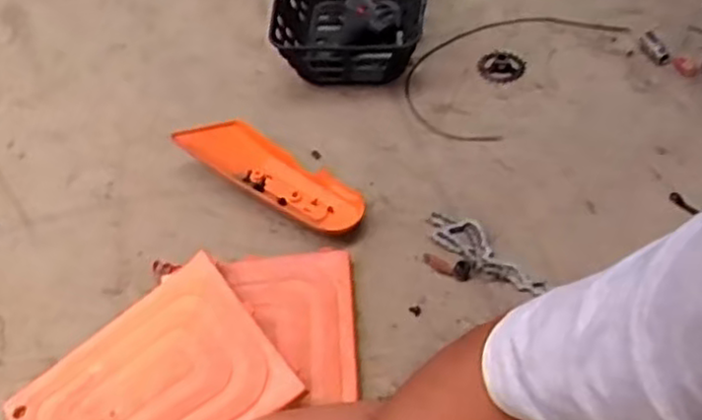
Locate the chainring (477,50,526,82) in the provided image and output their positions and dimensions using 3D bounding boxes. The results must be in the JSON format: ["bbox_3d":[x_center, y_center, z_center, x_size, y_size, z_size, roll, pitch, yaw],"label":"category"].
[{"bbox_3d":[0.286,-0.270,1.390,0.085,0.010,0.082,-6,50,-3],"label":"chainring"}]

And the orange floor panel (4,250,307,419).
[{"bbox_3d":[-0.263,0.230,0.936,0.324,0.020,0.265,-36,54,-11],"label":"orange floor panel"}]

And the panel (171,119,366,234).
[{"bbox_3d":[-0.126,-0.065,1.190,0.335,0.069,0.109,25,55,20],"label":"panel"}]

